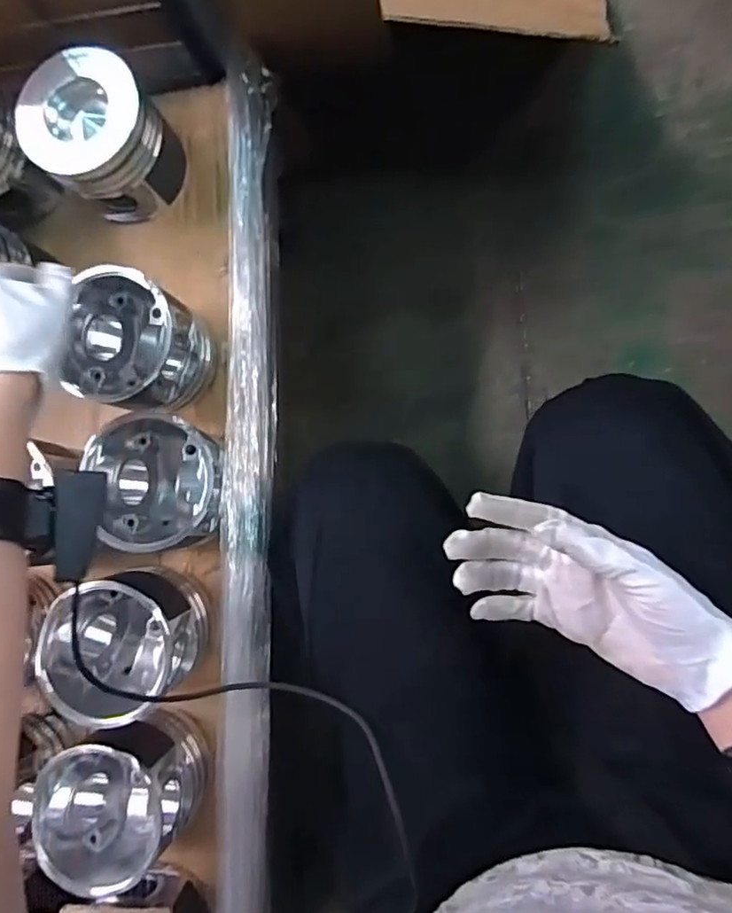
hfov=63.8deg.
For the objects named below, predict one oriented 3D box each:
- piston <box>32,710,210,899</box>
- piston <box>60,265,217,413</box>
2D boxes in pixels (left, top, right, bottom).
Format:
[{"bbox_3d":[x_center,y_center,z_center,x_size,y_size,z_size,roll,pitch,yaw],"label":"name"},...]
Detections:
[{"bbox_3d":[-0.205,0.283,0.503,0.111,0.090,0.102,-1,86,9],"label":"piston"},{"bbox_3d":[-0.206,-0.099,0.537,0.103,0.106,0.109,2,87,9],"label":"piston"}]

